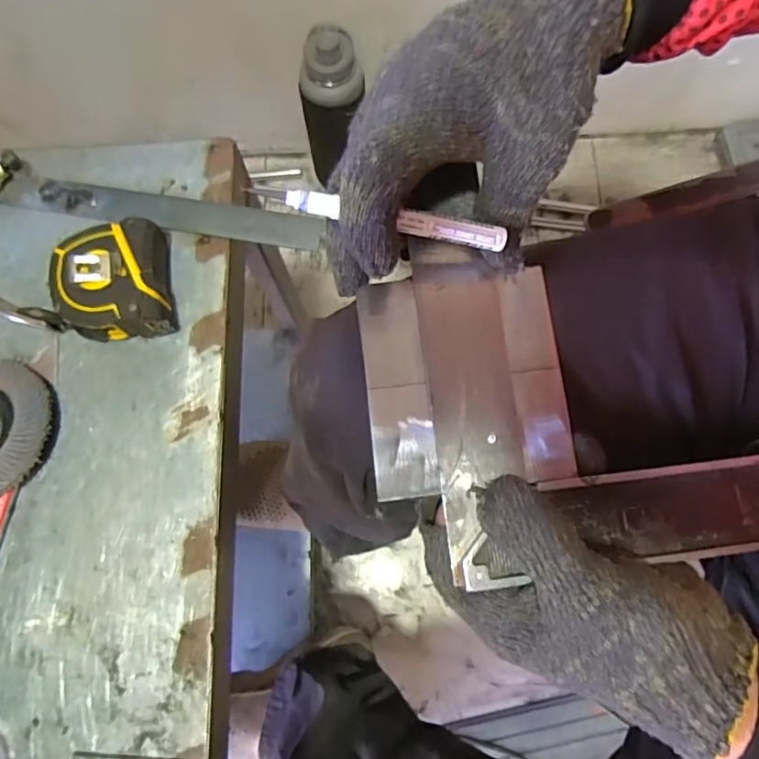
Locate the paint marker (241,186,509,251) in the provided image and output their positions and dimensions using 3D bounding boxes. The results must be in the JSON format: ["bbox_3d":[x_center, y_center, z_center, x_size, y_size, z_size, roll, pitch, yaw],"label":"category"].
[{"bbox_3d":[0.002,-0.075,0.253,0.120,0.008,0.010,8,76,-14],"label":"paint marker"}]

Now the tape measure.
[{"bbox_3d":[-0.171,-0.063,0.361,0.069,0.035,0.073,-11,76,-2],"label":"tape measure"}]

